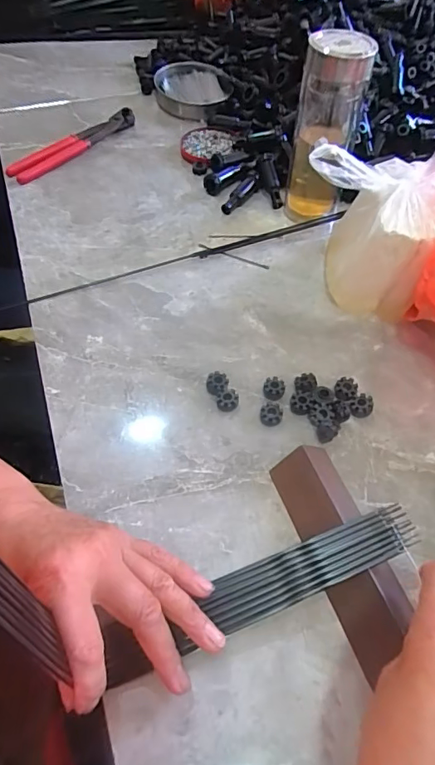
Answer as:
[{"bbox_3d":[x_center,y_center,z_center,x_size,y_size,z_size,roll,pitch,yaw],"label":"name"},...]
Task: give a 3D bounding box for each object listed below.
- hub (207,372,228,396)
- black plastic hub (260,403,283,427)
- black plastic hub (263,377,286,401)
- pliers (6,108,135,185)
[{"bbox_3d":[0.000,0.003,0.421,0.017,0.013,0.020,15,55,8],"label":"hub"},{"bbox_3d":[0.046,0.026,0.404,0.018,0.013,0.018,1,54,-1],"label":"black plastic hub"},{"bbox_3d":[0.050,0.007,0.418,0.018,0.013,0.020,14,55,8],"label":"black plastic hub"},{"bbox_3d":[-0.195,-0.325,0.646,0.043,0.019,0.201,34,60,20],"label":"pliers"}]

